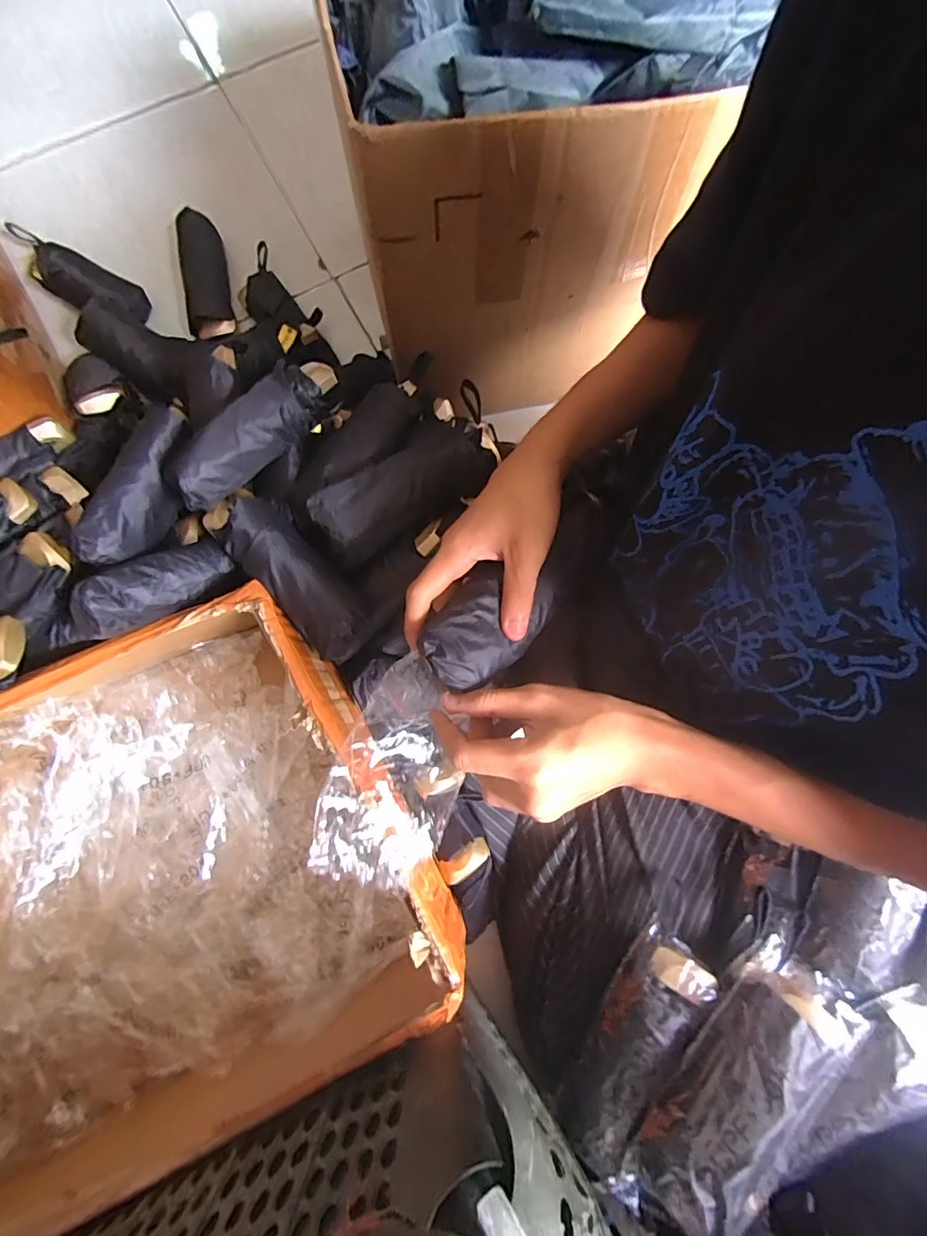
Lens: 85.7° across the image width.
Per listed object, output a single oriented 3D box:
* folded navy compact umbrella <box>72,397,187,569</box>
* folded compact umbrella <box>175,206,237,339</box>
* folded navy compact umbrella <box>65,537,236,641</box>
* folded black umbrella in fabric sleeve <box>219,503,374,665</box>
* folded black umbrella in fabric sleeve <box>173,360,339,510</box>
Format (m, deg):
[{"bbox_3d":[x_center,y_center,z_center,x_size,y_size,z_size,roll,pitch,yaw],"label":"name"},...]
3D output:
[{"bbox_3d":[-0.289,-0.120,0.455,0.045,0.060,0.170,4,66,1],"label":"folded navy compact umbrella"},{"bbox_3d":[-0.341,-0.451,0.665,0.059,0.043,0.173,-12,80,-3],"label":"folded compact umbrella"},{"bbox_3d":[-0.261,-0.026,0.423,0.051,0.047,0.117,45,49,7],"label":"folded navy compact umbrella"},{"bbox_3d":[-0.149,-0.037,0.450,0.061,0.061,0.164,-40,96,-7],"label":"folded black umbrella in fabric sleeve"},{"bbox_3d":[-0.185,-0.169,0.443,0.053,0.037,0.173,42,82,7],"label":"folded black umbrella in fabric sleeve"}]

